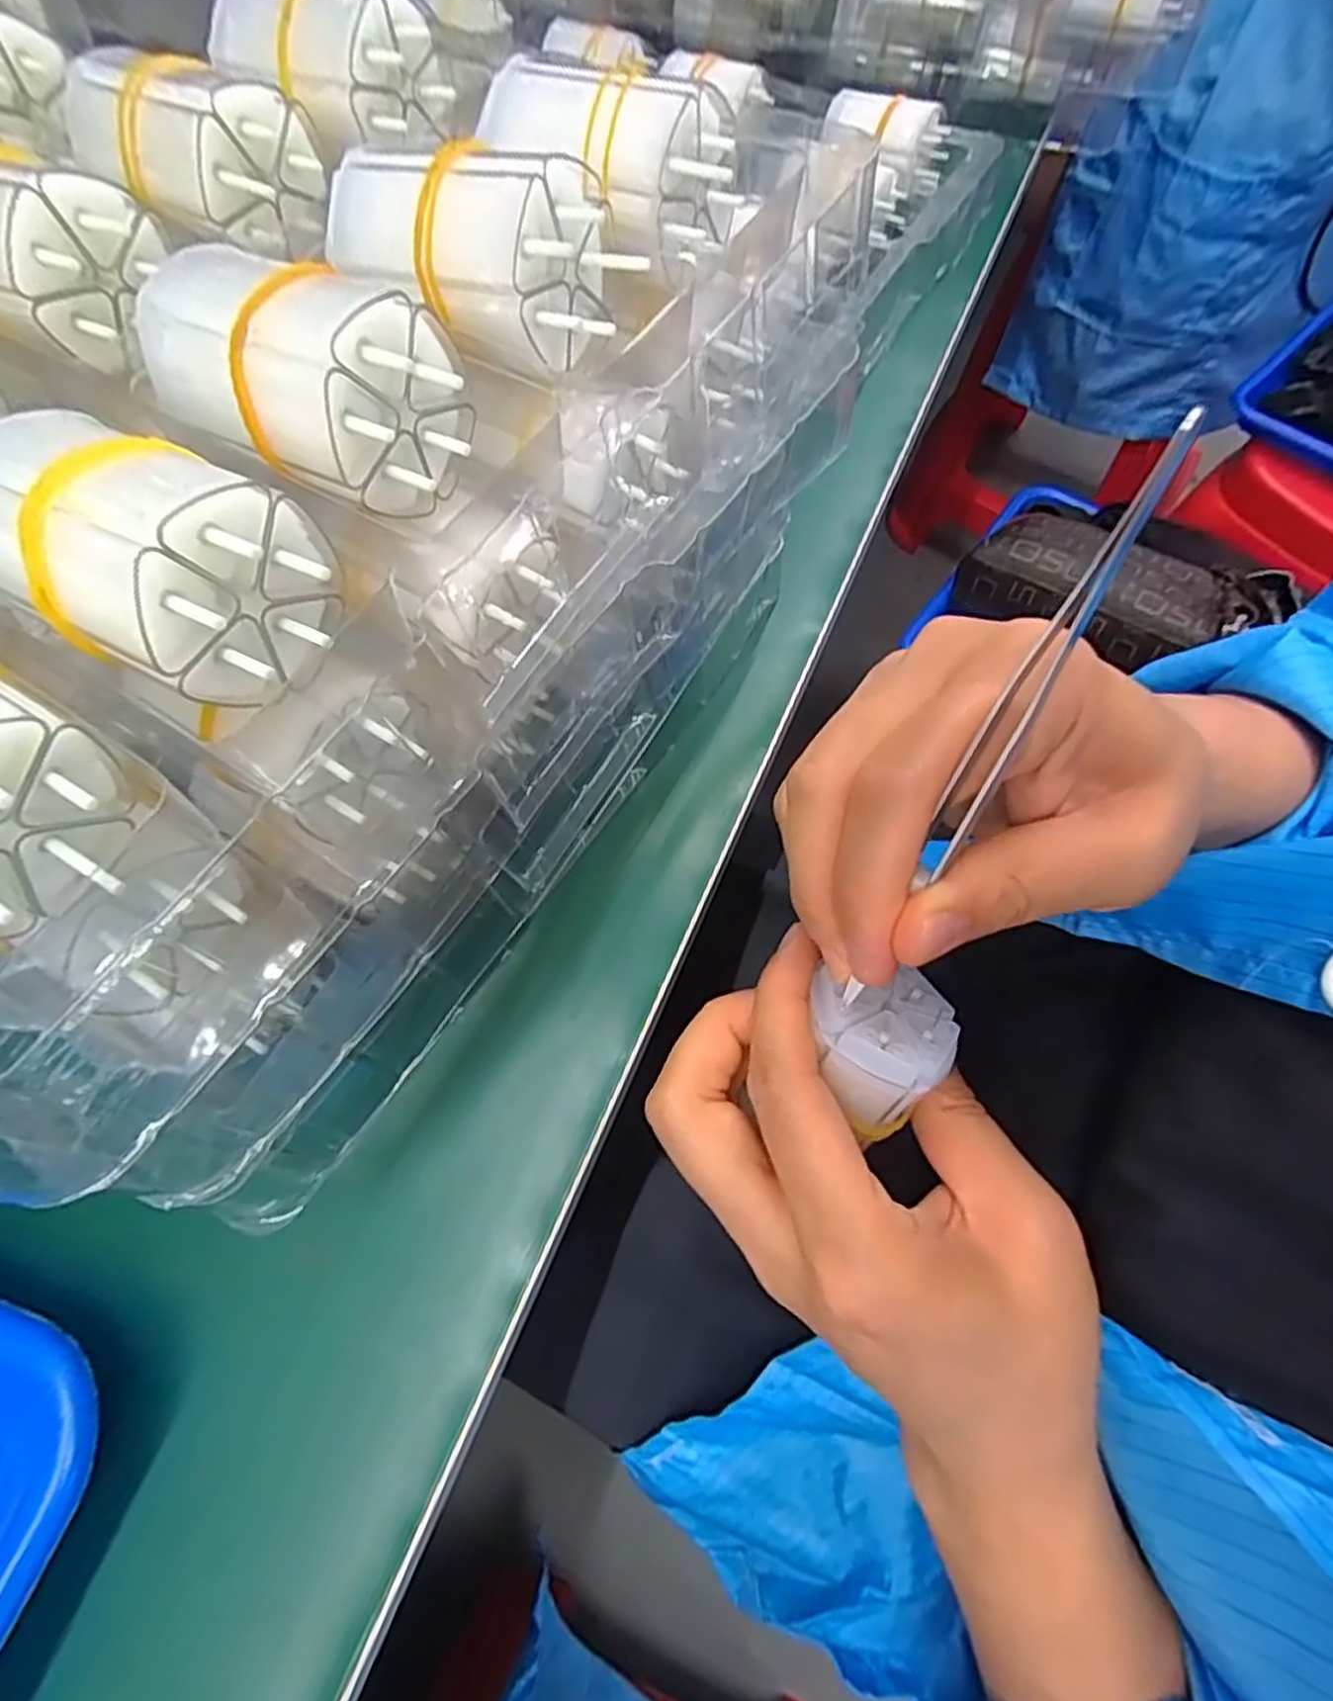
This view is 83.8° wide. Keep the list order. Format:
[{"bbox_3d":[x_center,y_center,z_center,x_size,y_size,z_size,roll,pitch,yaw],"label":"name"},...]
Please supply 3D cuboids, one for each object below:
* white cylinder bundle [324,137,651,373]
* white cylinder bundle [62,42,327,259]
[{"bbox_3d":[-0.045,-0.135,0.167,0.071,0.031,0.031,23,70,11],"label":"white cylinder bundle"},{"bbox_3d":[-0.118,-0.177,0.188,0.045,0.032,0.037,19,69,9],"label":"white cylinder bundle"}]

